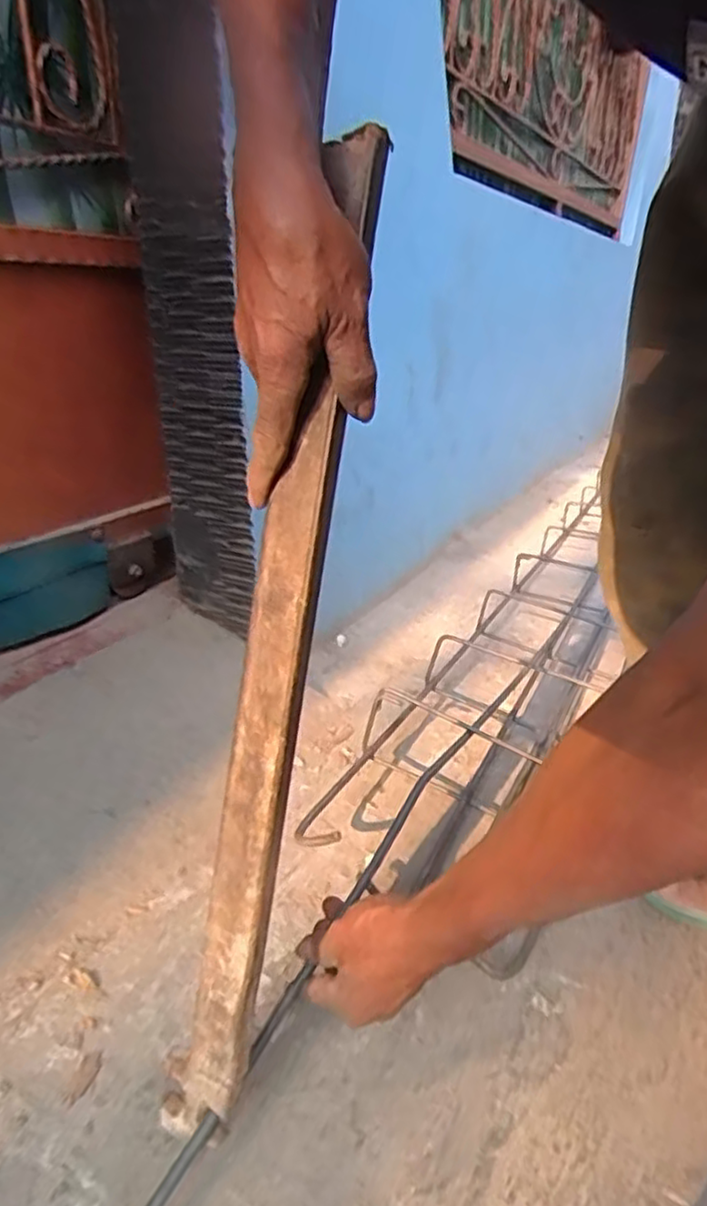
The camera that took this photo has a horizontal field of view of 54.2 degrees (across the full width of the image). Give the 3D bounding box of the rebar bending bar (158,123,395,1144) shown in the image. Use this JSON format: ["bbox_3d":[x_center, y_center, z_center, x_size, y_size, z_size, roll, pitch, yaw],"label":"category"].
[{"bbox_3d":[-0.047,0.040,0.395,0.043,0.578,0.015,14,7,28],"label":"rebar bending bar"}]

